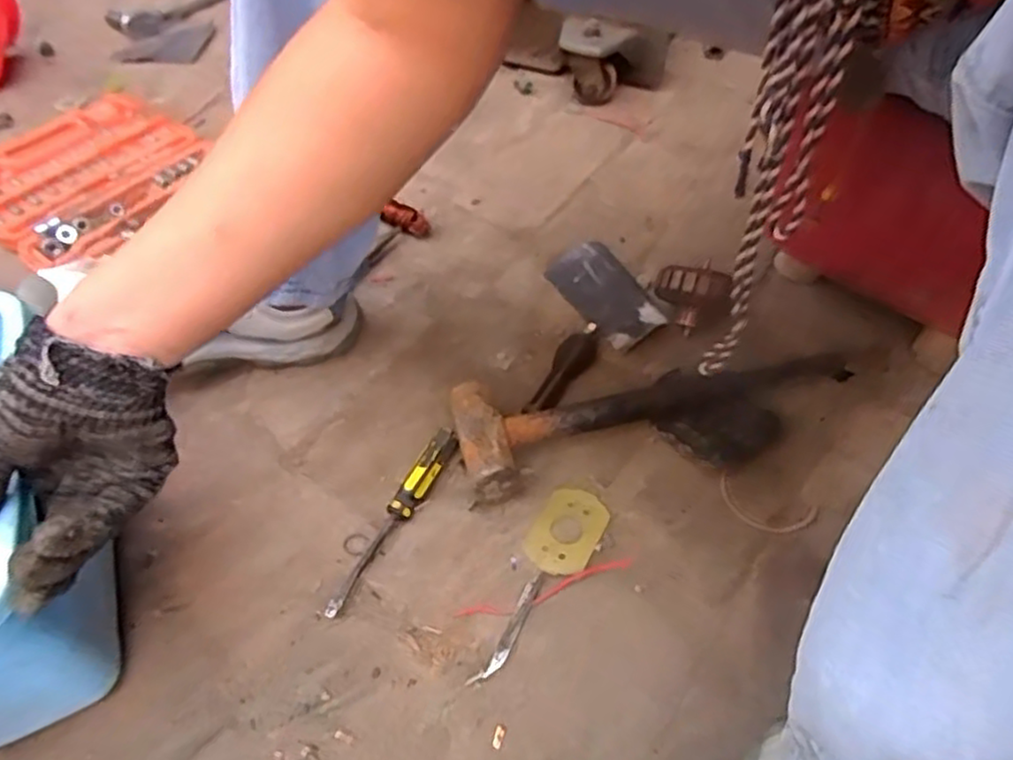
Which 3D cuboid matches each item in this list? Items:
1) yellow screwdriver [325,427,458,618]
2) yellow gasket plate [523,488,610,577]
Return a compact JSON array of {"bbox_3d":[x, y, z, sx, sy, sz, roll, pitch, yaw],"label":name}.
[{"bbox_3d":[-0.085,0.105,0.532,0.020,0.020,0.164,19,52,19],"label":"yellow screwdriver"},{"bbox_3d":[0.046,0.113,0.530,0.049,0.006,0.073,21,53,21],"label":"yellow gasket plate"}]

